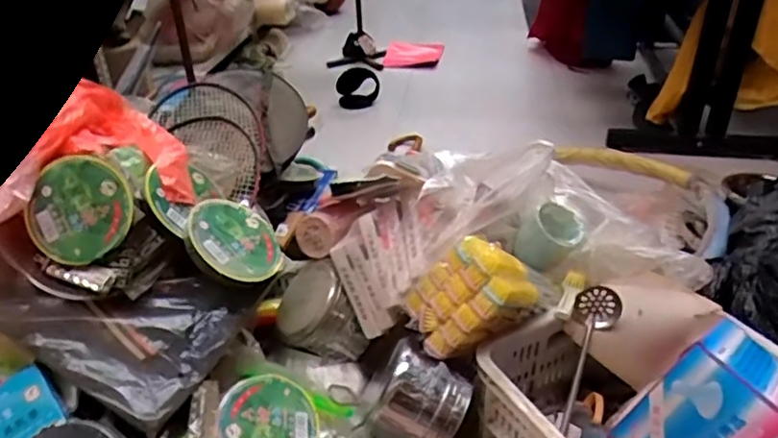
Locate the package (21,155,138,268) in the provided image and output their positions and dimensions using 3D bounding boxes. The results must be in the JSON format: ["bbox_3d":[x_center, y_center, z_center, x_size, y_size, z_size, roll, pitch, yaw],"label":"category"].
[{"bbox_3d":[-0.384,-0.009,0.773,0.123,0.132,0.018,21,2,1],"label":"package"}]

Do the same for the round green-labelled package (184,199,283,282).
[{"bbox_3d":[-0.213,0.033,0.850,0.133,0.032,0.129,33,38,-17],"label":"round green-labelled package"}]

